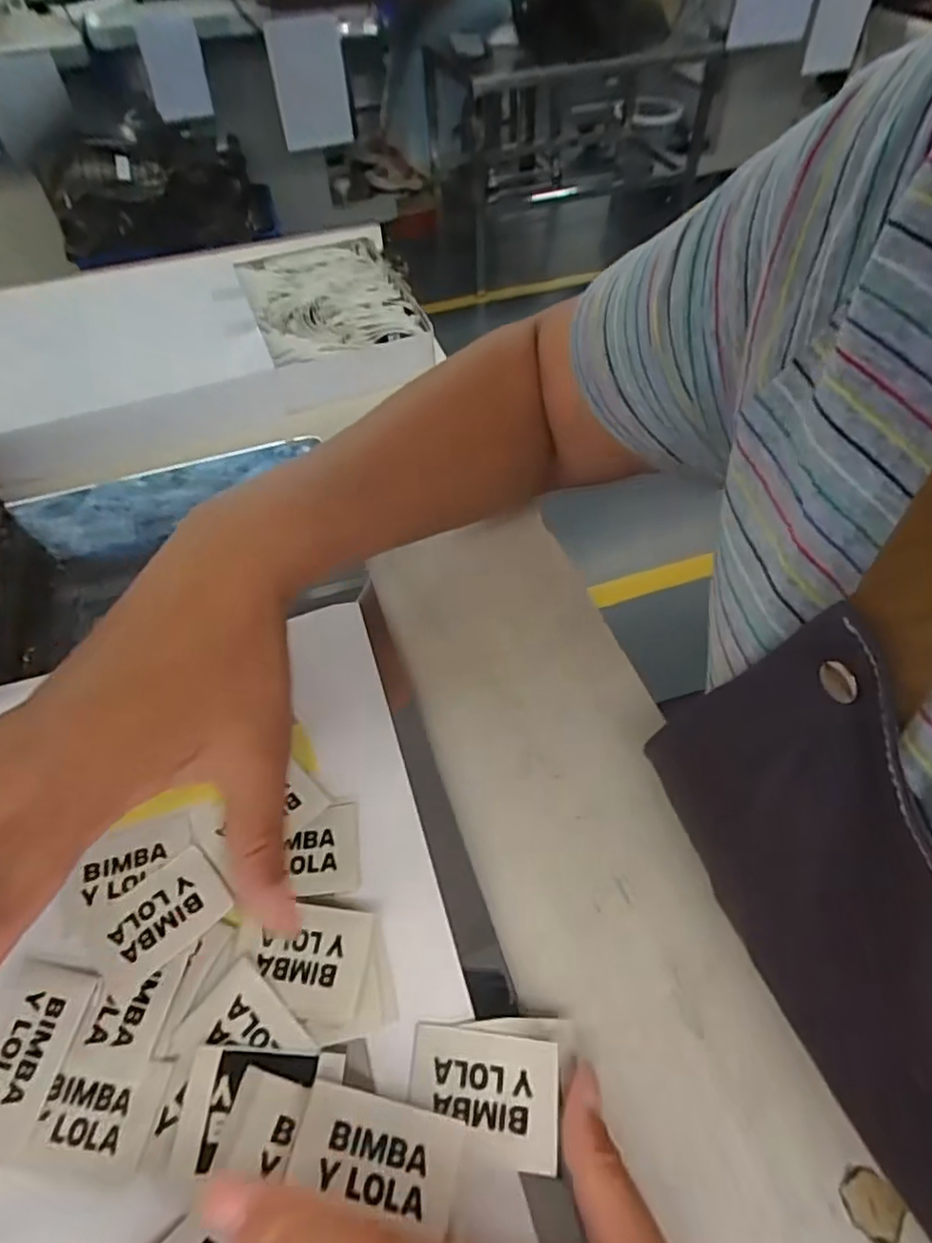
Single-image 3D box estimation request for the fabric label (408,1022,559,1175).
[{"bbox_3d":[0.006,0.154,0.210,0.048,0.004,0.034,3,52,8],"label":"fabric label"}]

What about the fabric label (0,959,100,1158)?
[{"bbox_3d":[-0.152,0.147,0.220,0.031,0.005,0.051,8,54,9],"label":"fabric label"}]

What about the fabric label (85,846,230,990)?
[{"bbox_3d":[-0.116,0.111,0.242,0.048,0.004,0.034,-36,55,-20],"label":"fabric label"}]

